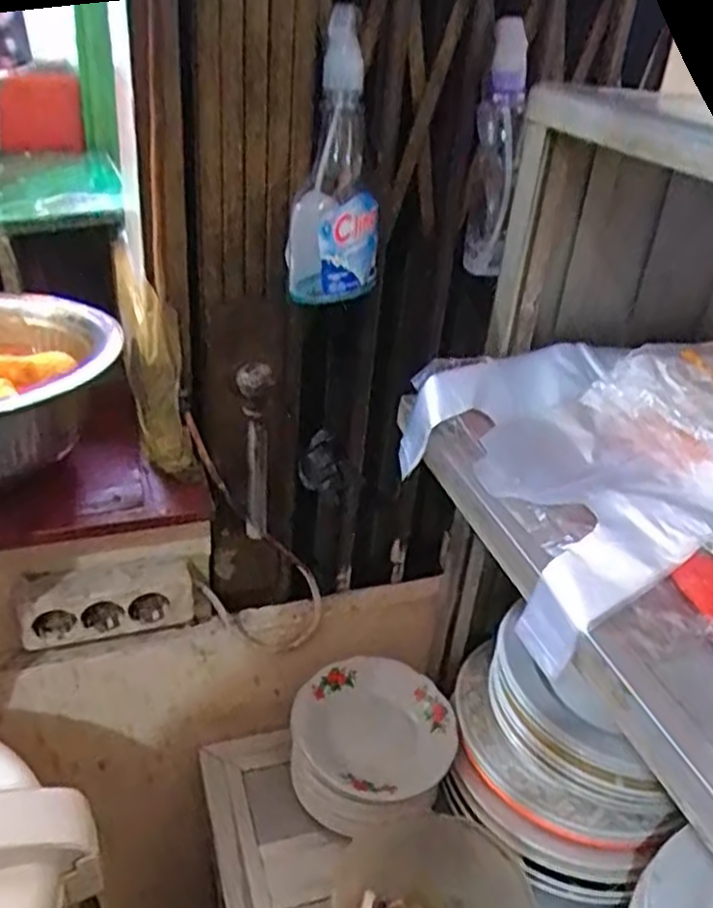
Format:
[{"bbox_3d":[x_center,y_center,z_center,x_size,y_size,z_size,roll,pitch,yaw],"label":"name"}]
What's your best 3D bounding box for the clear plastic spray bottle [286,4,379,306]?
[{"bbox_3d":[-0.013,-0.212,0.564,0.062,0.193,0.073,7,32,3],"label":"clear plastic spray bottle"}]

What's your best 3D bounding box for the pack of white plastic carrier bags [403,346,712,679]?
[{"bbox_3d":[0.212,-0.012,0.536,0.290,0.105,0.233,-8,34,-20],"label":"pack of white plastic carrier bags"}]

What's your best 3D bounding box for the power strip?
[{"bbox_3d":[-0.230,0.137,0.705,0.149,0.066,0.043,-8,34,-20],"label":"power strip"}]

